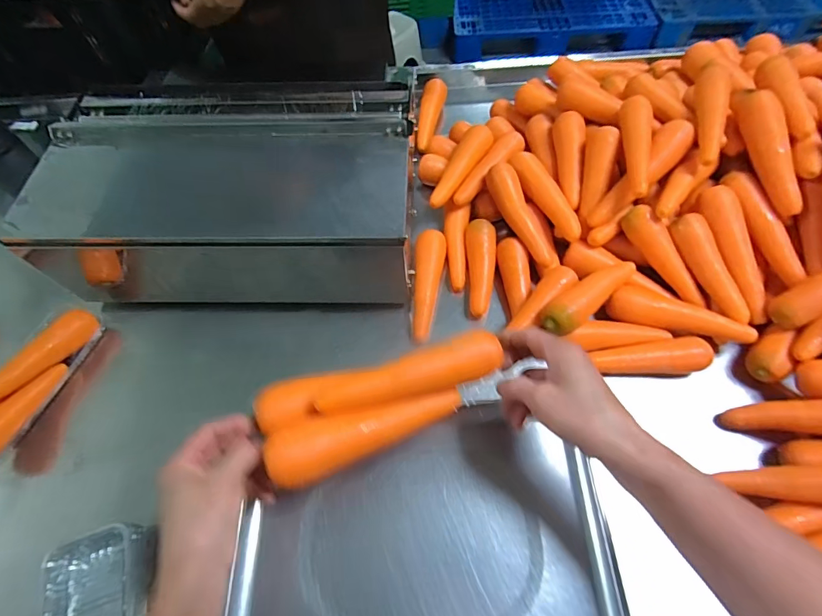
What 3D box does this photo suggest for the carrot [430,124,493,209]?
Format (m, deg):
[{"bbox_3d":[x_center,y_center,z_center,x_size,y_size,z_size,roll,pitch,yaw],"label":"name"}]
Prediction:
[{"bbox_3d":[0.085,-0.225,0.672,0.051,0.037,0.184,20,64,13],"label":"carrot"}]

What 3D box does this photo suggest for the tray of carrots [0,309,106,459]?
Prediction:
[{"bbox_3d":[-0.513,0.096,0.556,0.064,0.054,0.219,15,63,10],"label":"tray of carrots"}]

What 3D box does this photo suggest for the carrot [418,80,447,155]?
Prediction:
[{"bbox_3d":[0.034,-0.366,0.782,0.041,0.036,0.169,10,62,7],"label":"carrot"}]

